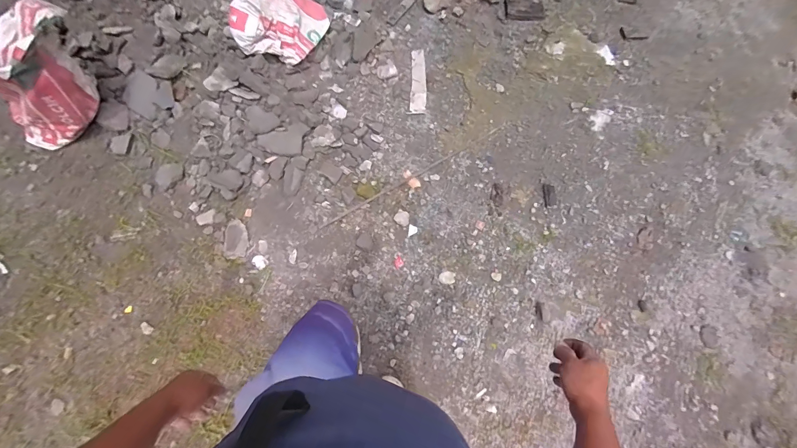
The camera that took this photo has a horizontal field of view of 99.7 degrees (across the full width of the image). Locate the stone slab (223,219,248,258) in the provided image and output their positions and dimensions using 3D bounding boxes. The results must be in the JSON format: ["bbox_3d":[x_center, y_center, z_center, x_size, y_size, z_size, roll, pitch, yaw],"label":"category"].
[{"bbox_3d":[-0.688,0.057,1.421,0.100,0.015,0.173,-10,72,-6],"label":"stone slab"}]

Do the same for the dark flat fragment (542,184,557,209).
[{"bbox_3d":[0.707,-0.131,1.566,0.063,0.006,0.115,2,71,-1],"label":"dark flat fragment"}]

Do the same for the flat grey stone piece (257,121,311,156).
[{"bbox_3d":[-0.527,-0.392,1.584,0.234,0.020,0.153,-29,75,-12],"label":"flat grey stone piece"}]

